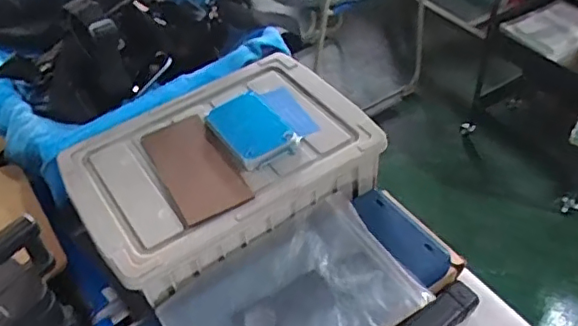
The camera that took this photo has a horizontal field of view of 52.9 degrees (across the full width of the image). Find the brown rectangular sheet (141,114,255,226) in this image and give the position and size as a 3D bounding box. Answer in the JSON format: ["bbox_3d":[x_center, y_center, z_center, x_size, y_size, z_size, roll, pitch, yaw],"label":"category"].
[{"bbox_3d":[-0.097,0.002,0.593,0.068,0.013,0.151,-23,48,-19],"label":"brown rectangular sheet"}]

